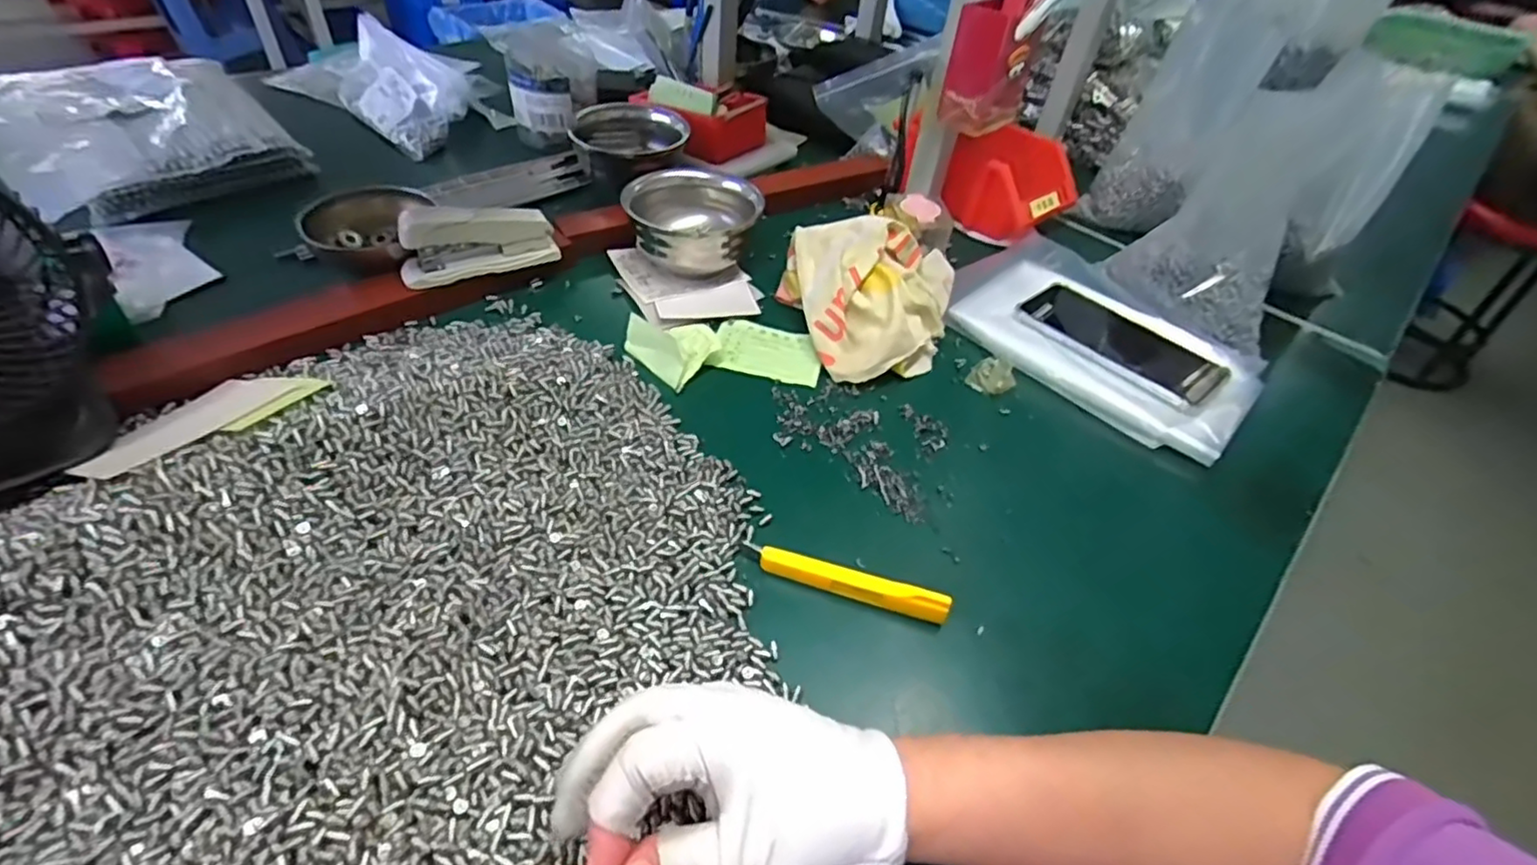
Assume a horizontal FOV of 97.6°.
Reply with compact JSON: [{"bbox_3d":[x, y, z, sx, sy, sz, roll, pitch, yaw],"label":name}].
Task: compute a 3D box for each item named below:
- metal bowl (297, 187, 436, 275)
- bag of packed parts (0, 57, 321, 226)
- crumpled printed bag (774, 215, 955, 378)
[{"bbox_3d":[-0.350,-0.177,0.589,0.094,0.056,0.094,4,45,-4],"label":"metal bowl"},{"bbox_3d":[-0.655,-0.314,0.693,0.285,0.047,0.224,37,52,26],"label":"bag of packed parts"},{"bbox_3d":[0.094,-0.117,0.572,0.155,0.078,0.153,3,45,-4],"label":"crumpled printed bag"}]

